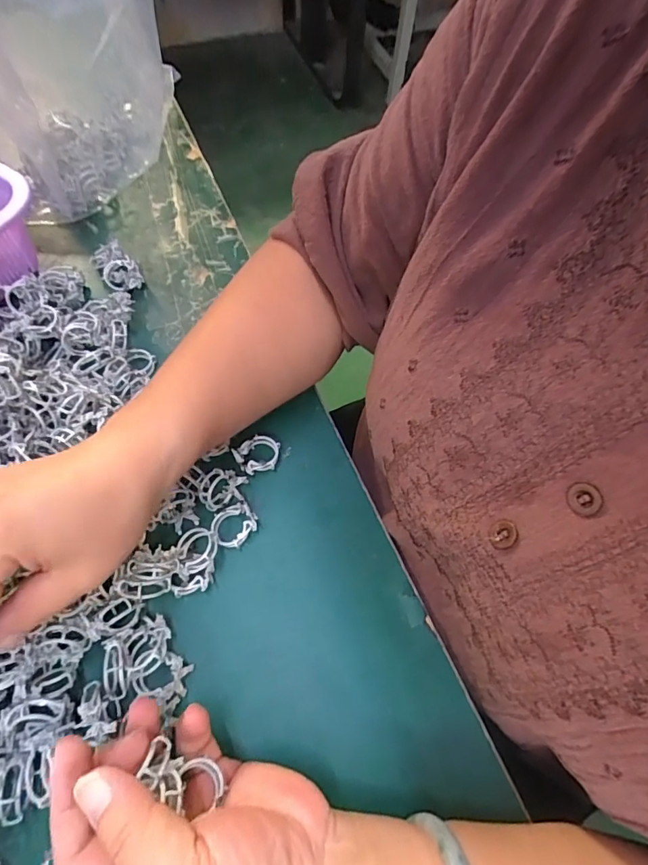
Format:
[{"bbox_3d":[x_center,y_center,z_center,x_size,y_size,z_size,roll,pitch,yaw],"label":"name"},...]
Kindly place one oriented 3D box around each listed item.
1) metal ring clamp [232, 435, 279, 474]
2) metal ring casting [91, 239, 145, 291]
[{"bbox_3d":[-0.046,0.016,0.318,0.031,0.011,0.026,-31,70,-16],"label":"metal ring clamp"},{"bbox_3d":[-0.176,-0.140,0.382,0.027,0.022,0.051,-36,71,-17],"label":"metal ring casting"}]

